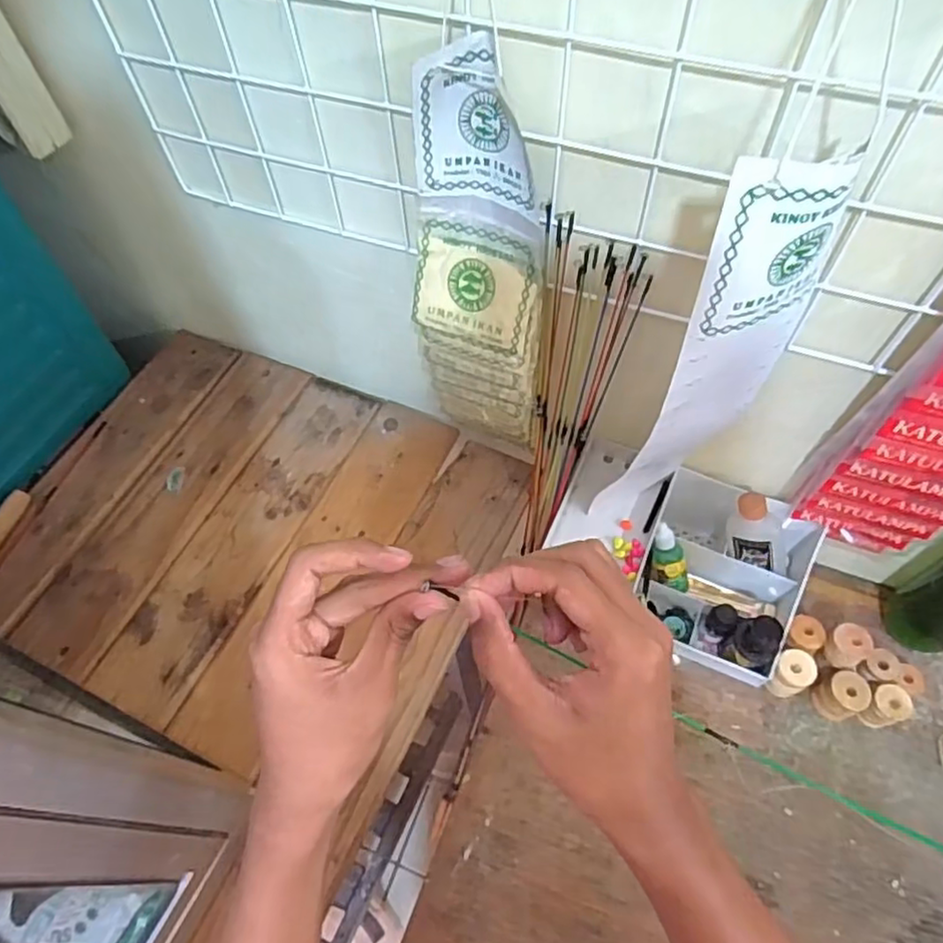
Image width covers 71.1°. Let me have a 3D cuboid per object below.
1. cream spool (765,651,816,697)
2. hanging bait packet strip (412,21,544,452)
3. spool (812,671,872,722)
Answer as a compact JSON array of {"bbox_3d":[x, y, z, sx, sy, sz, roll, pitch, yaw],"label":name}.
[{"bbox_3d":[0.290,0.188,0.606,0.037,0.049,0.032,-30,62,-15],"label":"cream spool"},{"bbox_3d":[0.005,-0.134,0.499,0.094,0.321,0.061,5,59,6],"label":"hanging bait packet strip"},{"bbox_3d":[0.331,0.199,0.588,0.034,0.045,0.033,-1,59,2],"label":"spool"}]

